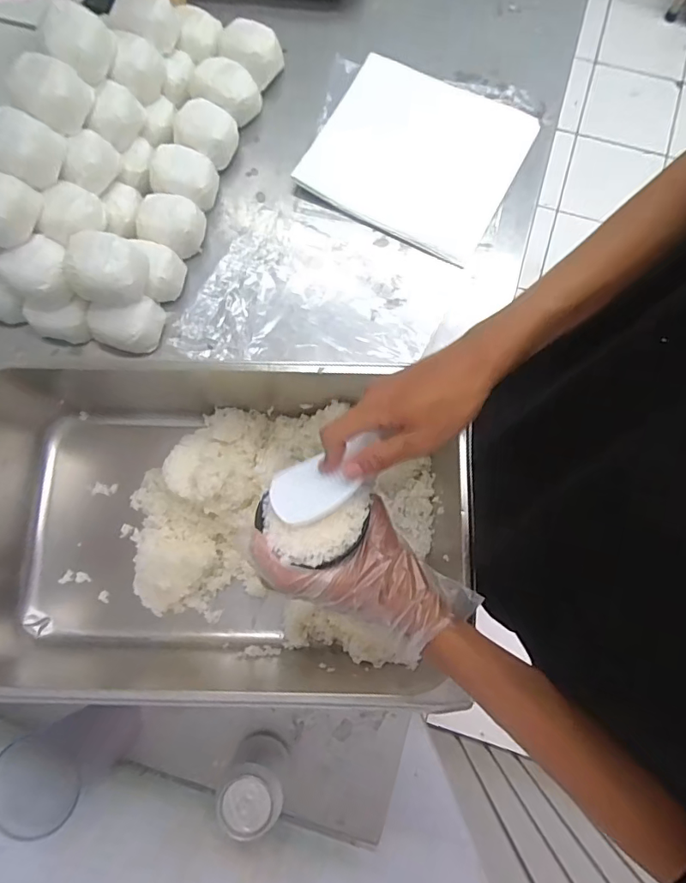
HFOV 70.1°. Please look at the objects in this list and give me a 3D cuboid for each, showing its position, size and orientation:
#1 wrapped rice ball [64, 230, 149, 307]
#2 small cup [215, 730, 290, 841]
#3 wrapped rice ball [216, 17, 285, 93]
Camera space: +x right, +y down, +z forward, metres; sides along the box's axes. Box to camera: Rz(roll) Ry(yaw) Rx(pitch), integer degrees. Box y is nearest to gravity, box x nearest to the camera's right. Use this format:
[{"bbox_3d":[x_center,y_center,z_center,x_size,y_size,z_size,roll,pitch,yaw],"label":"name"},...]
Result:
[{"bbox_3d":[-0.283,-0.207,0.596,0.085,0.071,0.070,2,79,1],"label":"wrapped rice ball"},{"bbox_3d":[-0.089,0.352,0.504,0.058,0.088,0.058,0,79,1],"label":"small cup"},{"bbox_3d":[-0.133,-0.562,0.712,0.084,0.060,0.082,0,79,1],"label":"wrapped rice ball"}]

